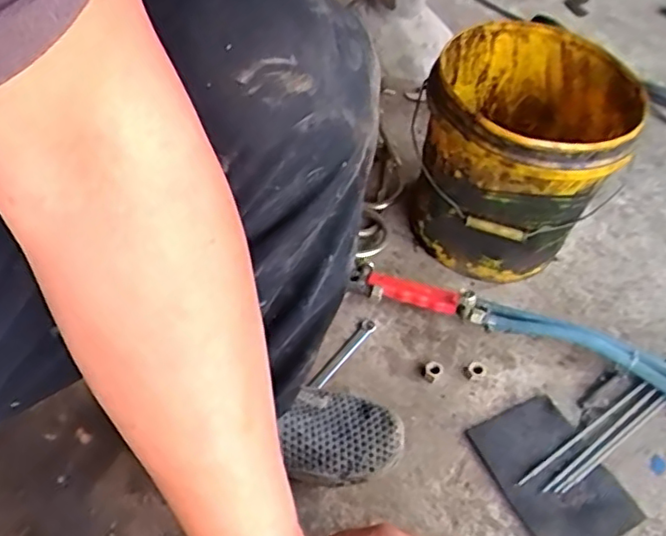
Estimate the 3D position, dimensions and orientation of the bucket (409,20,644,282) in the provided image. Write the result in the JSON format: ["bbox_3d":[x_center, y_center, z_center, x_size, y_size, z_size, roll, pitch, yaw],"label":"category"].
[{"bbox_3d":[0.239,-0.157,0.854,0.235,0.245,0.266,22,52,12],"label":"bucket"}]

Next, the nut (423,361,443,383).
[{"bbox_3d":[0.123,0.129,0.786,0.022,0.017,0.023,3,49,-4],"label":"nut"}]

